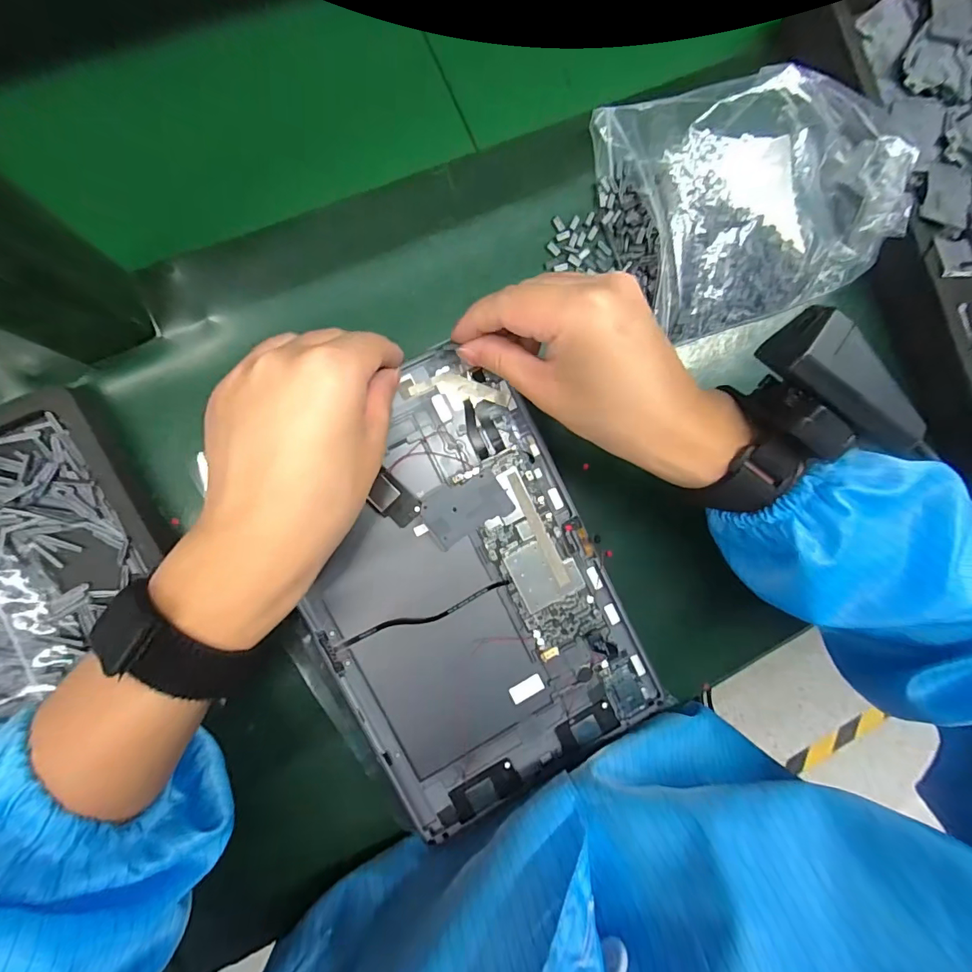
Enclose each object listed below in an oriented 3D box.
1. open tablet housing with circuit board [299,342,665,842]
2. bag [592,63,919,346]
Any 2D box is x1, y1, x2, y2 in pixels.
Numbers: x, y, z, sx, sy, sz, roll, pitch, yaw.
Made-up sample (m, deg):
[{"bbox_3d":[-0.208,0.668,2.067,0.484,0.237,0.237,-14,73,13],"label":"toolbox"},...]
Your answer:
[{"bbox_3d":[-0.015,0.061,0.278,0.164,0.014,0.248,-27,94,-8],"label":"open tablet housing with circuit board"},{"bbox_3d":[0.168,-0.185,0.301,0.172,0.053,0.148,-18,93,-8],"label":"bag"}]

